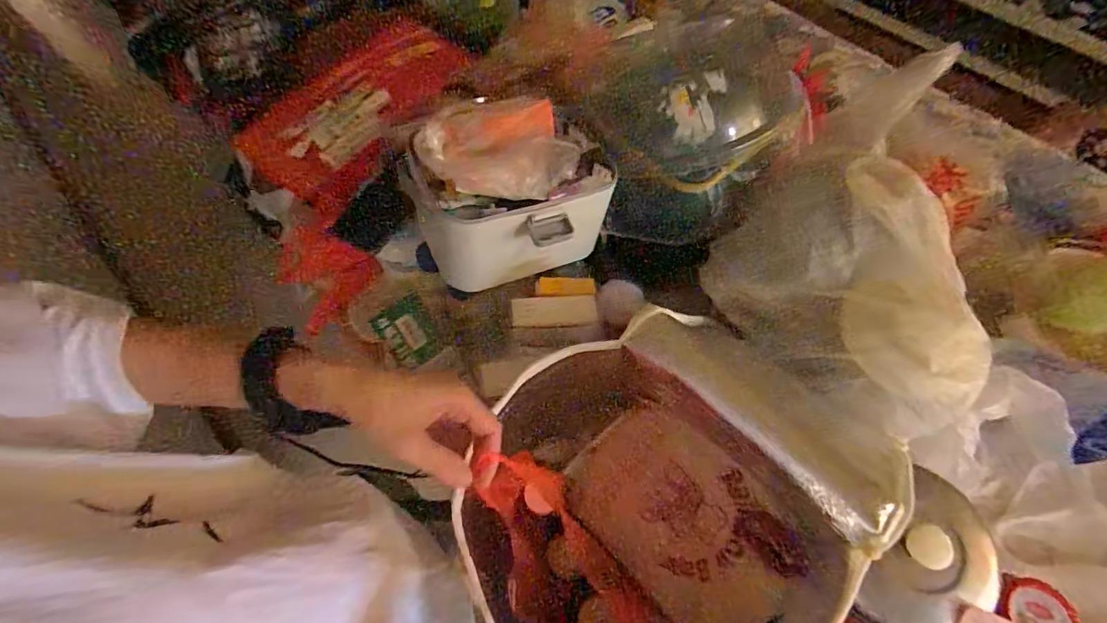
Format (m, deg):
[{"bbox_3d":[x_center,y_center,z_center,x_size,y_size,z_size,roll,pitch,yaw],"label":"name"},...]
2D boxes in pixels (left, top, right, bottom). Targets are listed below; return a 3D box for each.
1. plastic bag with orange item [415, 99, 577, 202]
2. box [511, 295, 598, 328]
[{"bbox_3d":[-0.055,-0.159,0.472,0.149,0.072,0.052,-1,64,2],"label":"plastic bag with orange item"},{"bbox_3d":[0.001,0.001,0.589,0.101,0.010,0.038,-5,83,-3],"label":"box"}]

